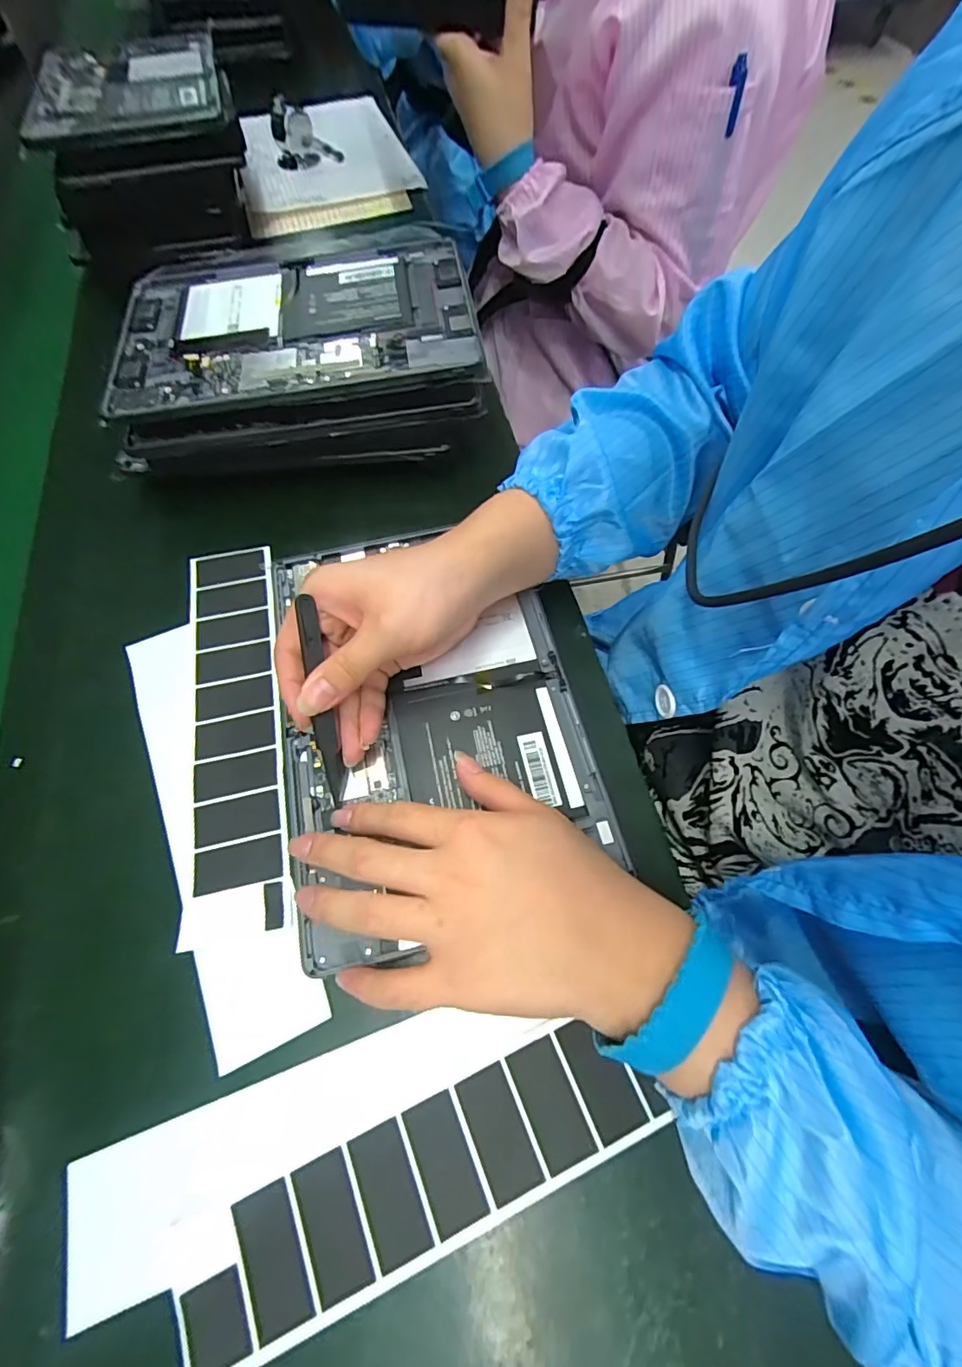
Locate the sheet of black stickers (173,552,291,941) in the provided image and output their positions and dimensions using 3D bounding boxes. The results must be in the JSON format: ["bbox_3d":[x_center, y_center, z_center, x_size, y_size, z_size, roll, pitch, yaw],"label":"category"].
[{"bbox_3d":[-0.156,0.019,0.338,0.061,0.006,0.263,-12,64,-3],"label":"sheet of black stickers"}]

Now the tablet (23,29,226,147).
[{"bbox_3d":[-0.351,-0.600,0.523,0.173,0.009,0.269,-16,63,-7],"label":"tablet"}]

